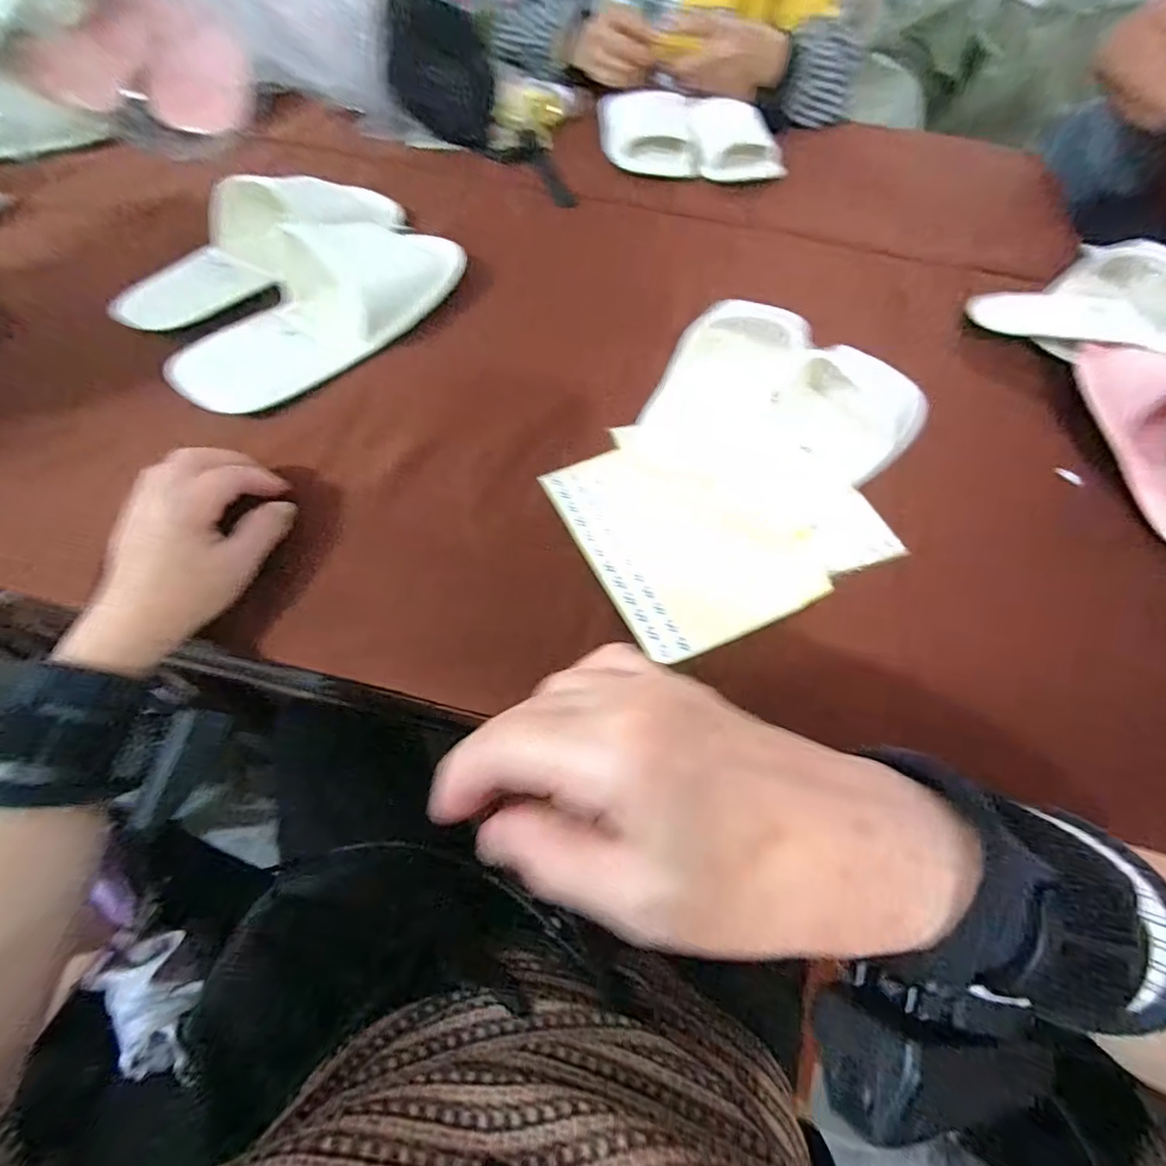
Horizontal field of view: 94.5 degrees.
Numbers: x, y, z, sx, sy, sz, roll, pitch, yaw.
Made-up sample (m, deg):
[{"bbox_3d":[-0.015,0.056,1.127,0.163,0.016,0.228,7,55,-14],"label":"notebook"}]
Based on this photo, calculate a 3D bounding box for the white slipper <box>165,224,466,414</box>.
[{"bbox_3d":[-0.213,-0.227,0.431,0.090,0.074,0.245,32,63,15],"label":"white slipper"}]

